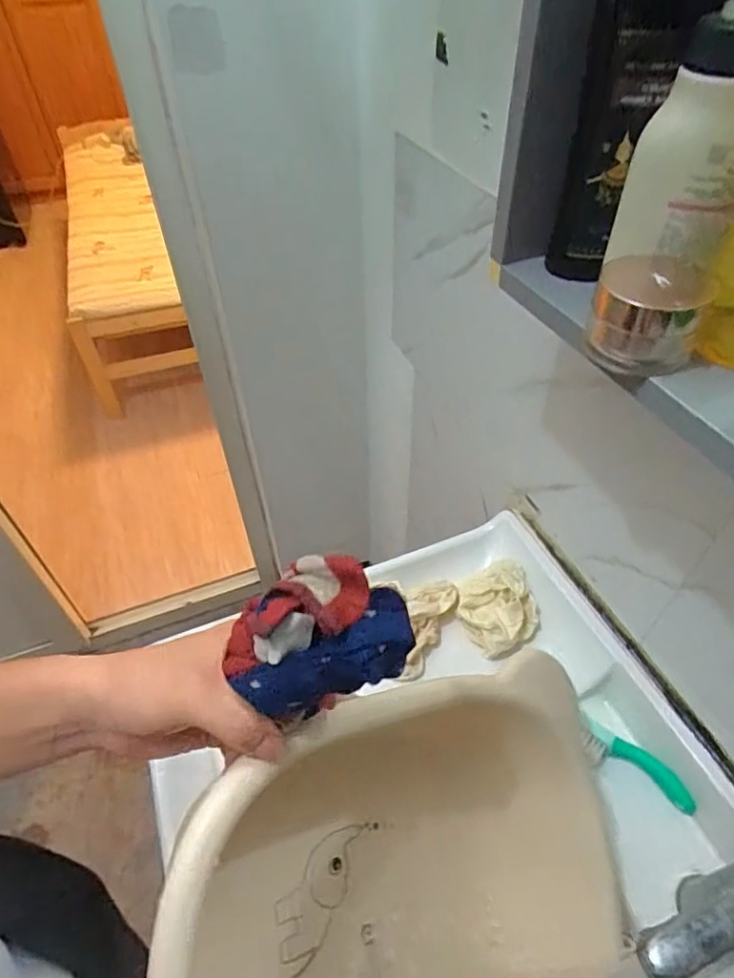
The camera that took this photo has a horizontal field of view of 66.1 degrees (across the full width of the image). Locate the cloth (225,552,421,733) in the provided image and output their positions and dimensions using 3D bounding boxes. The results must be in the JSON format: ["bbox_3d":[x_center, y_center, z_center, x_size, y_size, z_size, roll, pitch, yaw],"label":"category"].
[{"bbox_3d":[-0.026,0.078,0.288,0.089,0.073,0.052,-9,47,-7],"label":"cloth"}]

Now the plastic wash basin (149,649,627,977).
[{"bbox_3d":[0.017,0.308,0.383,0.151,0.393,0.348,-13,51,40],"label":"plastic wash basin"}]

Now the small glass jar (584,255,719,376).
[{"bbox_3d":[0.159,-0.099,0.322,0.061,0.046,0.059,15,49,16],"label":"small glass jar"}]

